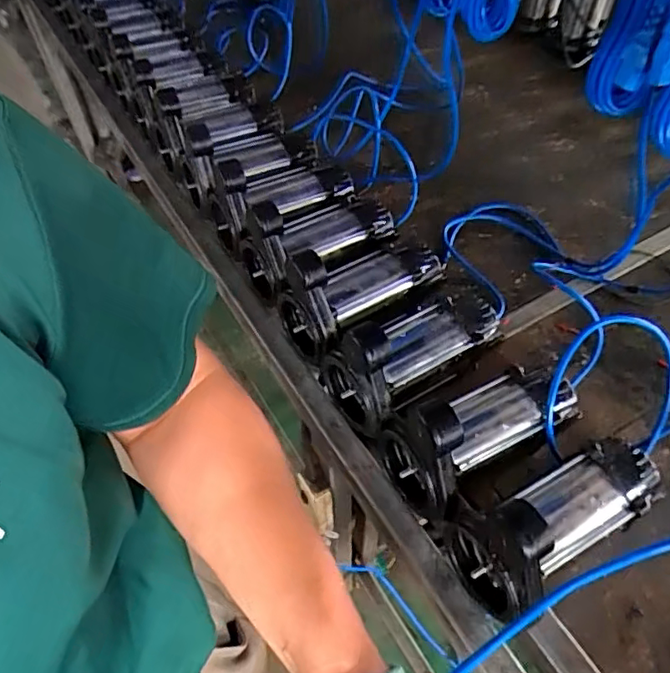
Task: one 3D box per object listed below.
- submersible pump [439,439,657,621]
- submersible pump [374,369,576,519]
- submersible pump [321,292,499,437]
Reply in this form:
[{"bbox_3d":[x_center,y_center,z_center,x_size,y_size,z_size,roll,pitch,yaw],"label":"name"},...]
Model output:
[{"bbox_3d":[0.238,0.183,0.606,0.235,0.171,0.116,-30,57,-20],"label":"submersible pump"},{"bbox_3d":[0.174,0.093,0.665,0.226,0.143,0.103,-29,56,-19],"label":"submersible pump"},{"bbox_3d":[0.102,0.003,0.747,0.241,0.164,0.127,-36,59,-23],"label":"submersible pump"}]

